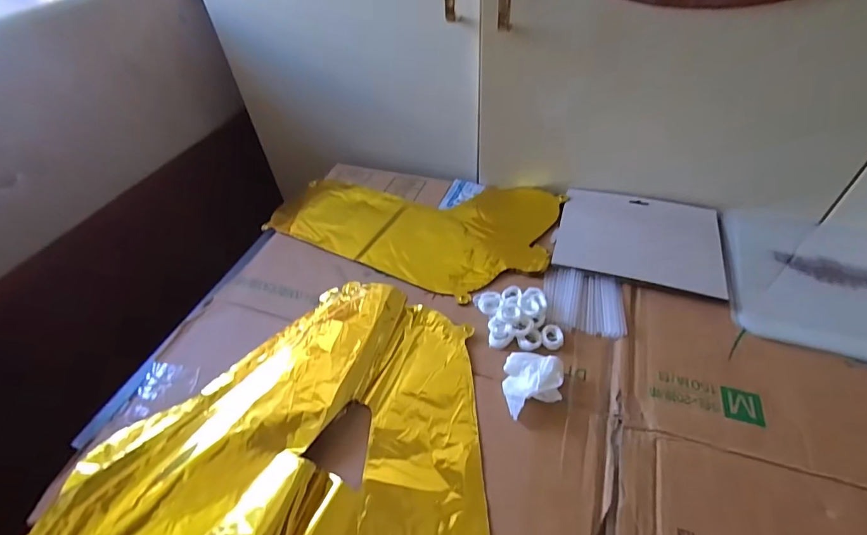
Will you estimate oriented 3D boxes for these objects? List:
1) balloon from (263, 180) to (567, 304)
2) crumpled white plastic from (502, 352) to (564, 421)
[{"bbox_3d":[-0.031,-0.077,0.616,0.394,0.024,0.232,21,52,20],"label":"balloon"},{"bbox_3d":[0.095,0.112,0.404,0.054,0.022,0.063,7,48,9],"label":"crumpled white plastic"}]

